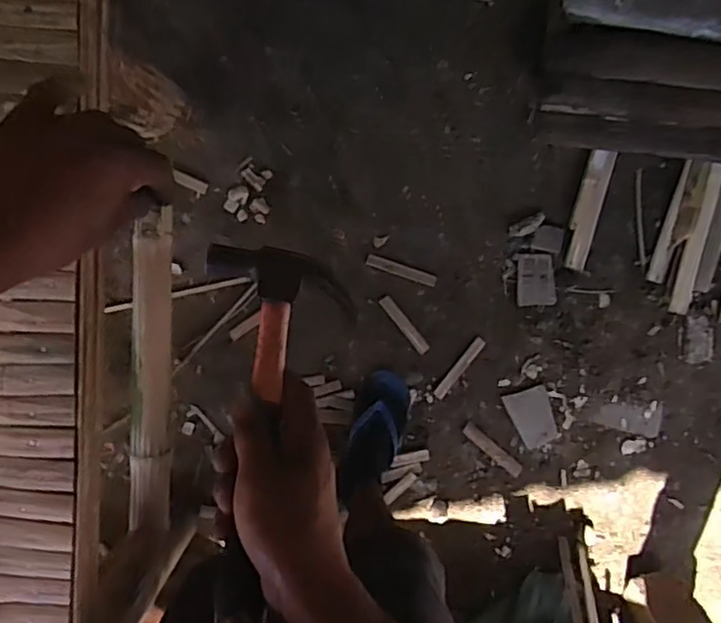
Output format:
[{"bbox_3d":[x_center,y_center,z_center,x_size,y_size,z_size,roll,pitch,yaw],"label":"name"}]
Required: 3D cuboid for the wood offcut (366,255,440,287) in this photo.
[{"bbox_3d":[0.079,-0.077,1.187,0.136,0.005,0.022,19,93,-7],"label":"wood offcut"}]

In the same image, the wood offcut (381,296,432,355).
[{"bbox_3d":[0.084,0.027,1.201,0.025,0.006,0.130,-39,97,-1],"label":"wood offcut"}]

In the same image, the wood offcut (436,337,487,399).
[{"bbox_3d":[0.193,0.110,1.218,0.020,0.005,0.139,39,91,-7],"label":"wood offcut"}]

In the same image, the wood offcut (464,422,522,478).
[{"bbox_3d":[0.258,0.271,1.225,0.144,0.006,0.025,41,91,-7],"label":"wood offcut"}]

